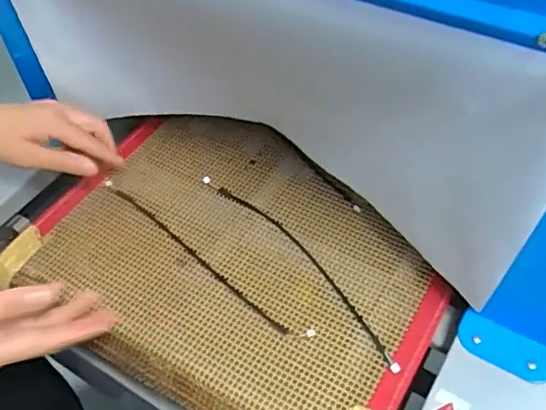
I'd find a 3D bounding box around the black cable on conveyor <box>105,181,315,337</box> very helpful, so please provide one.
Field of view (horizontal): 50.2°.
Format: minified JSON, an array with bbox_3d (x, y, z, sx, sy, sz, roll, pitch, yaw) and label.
[{"bbox_3d":[-0.073,0.048,0.558,0.275,0.011,0.018,33,63,26],"label":"black cable on conveyor"}]

